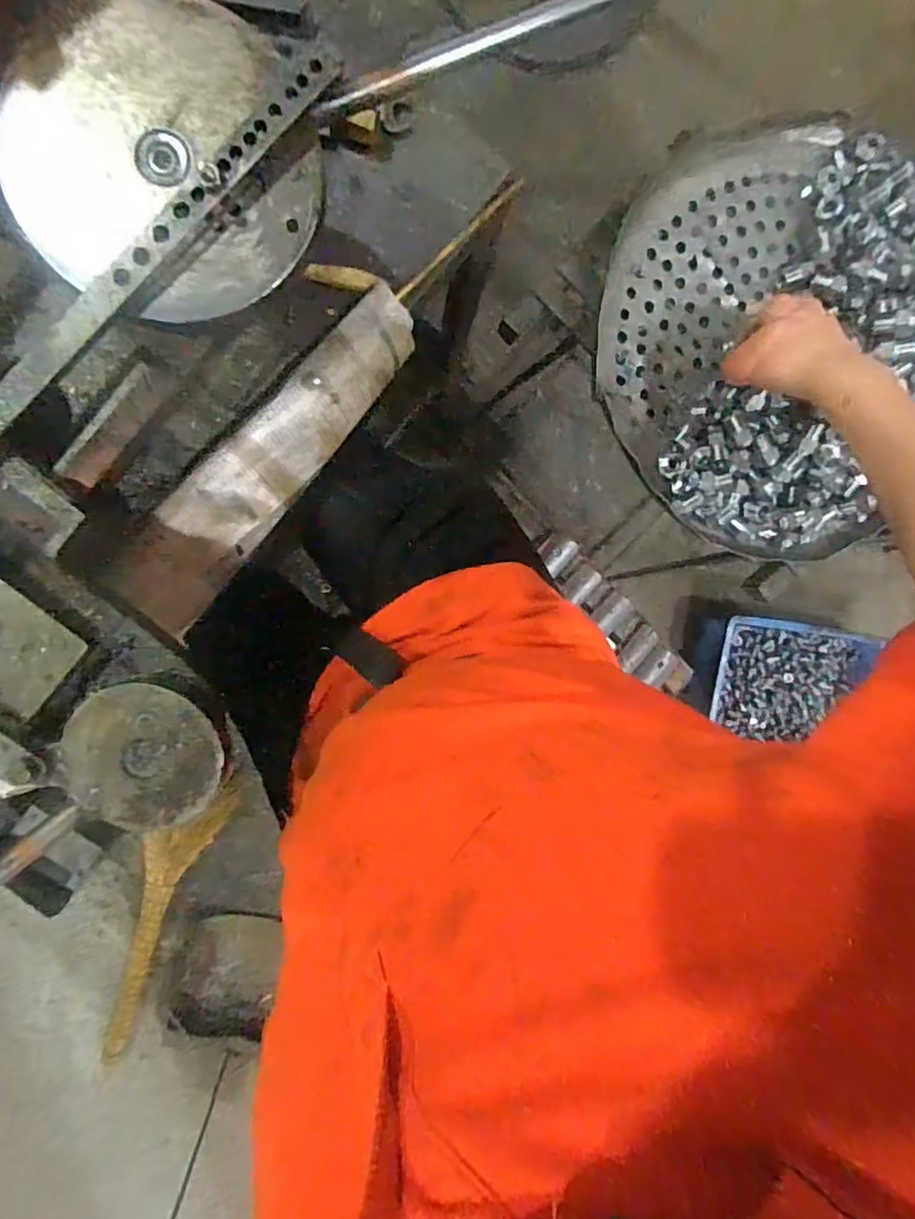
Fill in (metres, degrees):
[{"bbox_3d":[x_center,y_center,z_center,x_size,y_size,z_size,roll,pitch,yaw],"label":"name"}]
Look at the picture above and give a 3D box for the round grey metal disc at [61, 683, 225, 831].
[{"bbox_3d":[-0.205,0.098,0.381,0.094,0.012,0.097,-1,96,-5],"label":"round grey metal disc"}]

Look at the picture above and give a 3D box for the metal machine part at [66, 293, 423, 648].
[{"bbox_3d":[-0.175,-0.134,0.506,0.086,0.094,0.347,40,92,-8],"label":"metal machine part"}]

